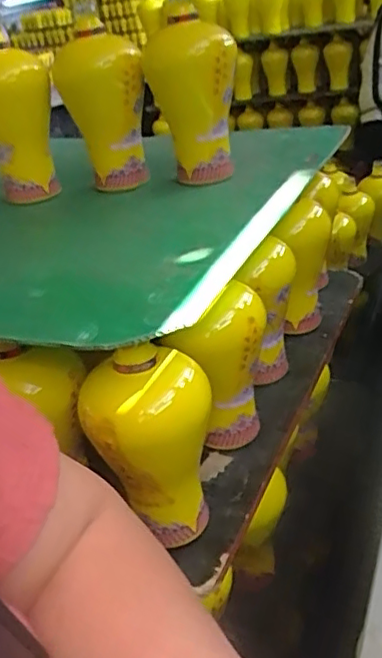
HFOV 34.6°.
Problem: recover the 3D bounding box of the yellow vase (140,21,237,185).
[{"bbox_3d":[0.001,-0.229,0.647,0.083,0.162,0.091,-11,29,-2],"label":"yellow vase"}]

